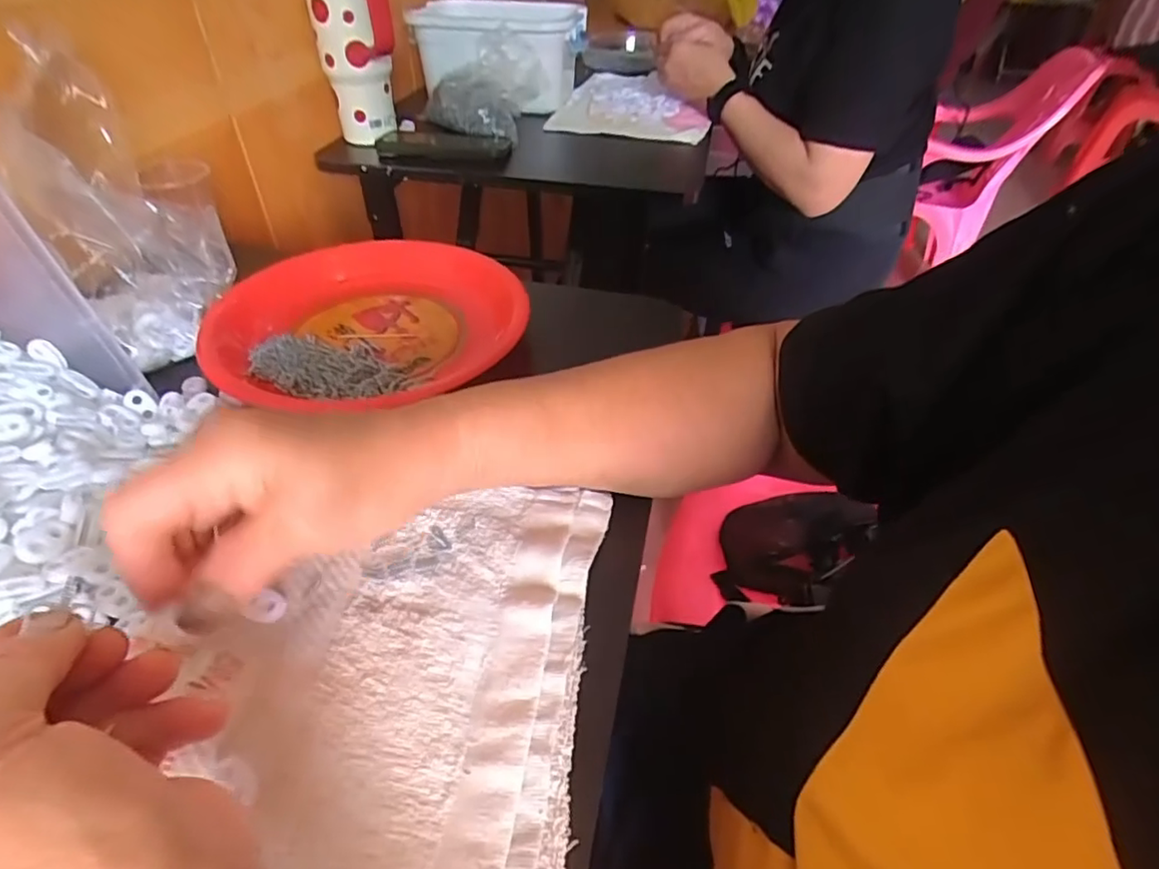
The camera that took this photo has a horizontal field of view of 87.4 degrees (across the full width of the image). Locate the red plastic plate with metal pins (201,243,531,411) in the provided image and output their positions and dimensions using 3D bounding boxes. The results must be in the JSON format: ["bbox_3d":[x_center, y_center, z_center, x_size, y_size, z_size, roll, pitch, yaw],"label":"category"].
[{"bbox_3d":[-0.154,-0.094,0.456,0.212,0.041,0.203,1,42,-1],"label":"red plastic plate with metal pins"}]

